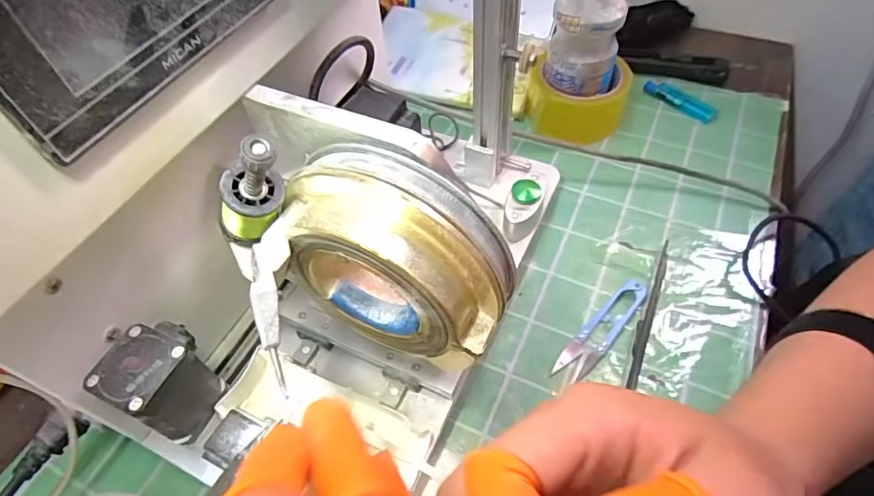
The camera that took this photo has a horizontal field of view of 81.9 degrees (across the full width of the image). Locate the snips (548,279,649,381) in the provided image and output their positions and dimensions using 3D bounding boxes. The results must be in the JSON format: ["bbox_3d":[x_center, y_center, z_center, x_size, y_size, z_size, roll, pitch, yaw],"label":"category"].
[{"bbox_3d":[0.127,0.060,0.382,0.024,0.010,0.105,35,63,26],"label":"snips"}]

